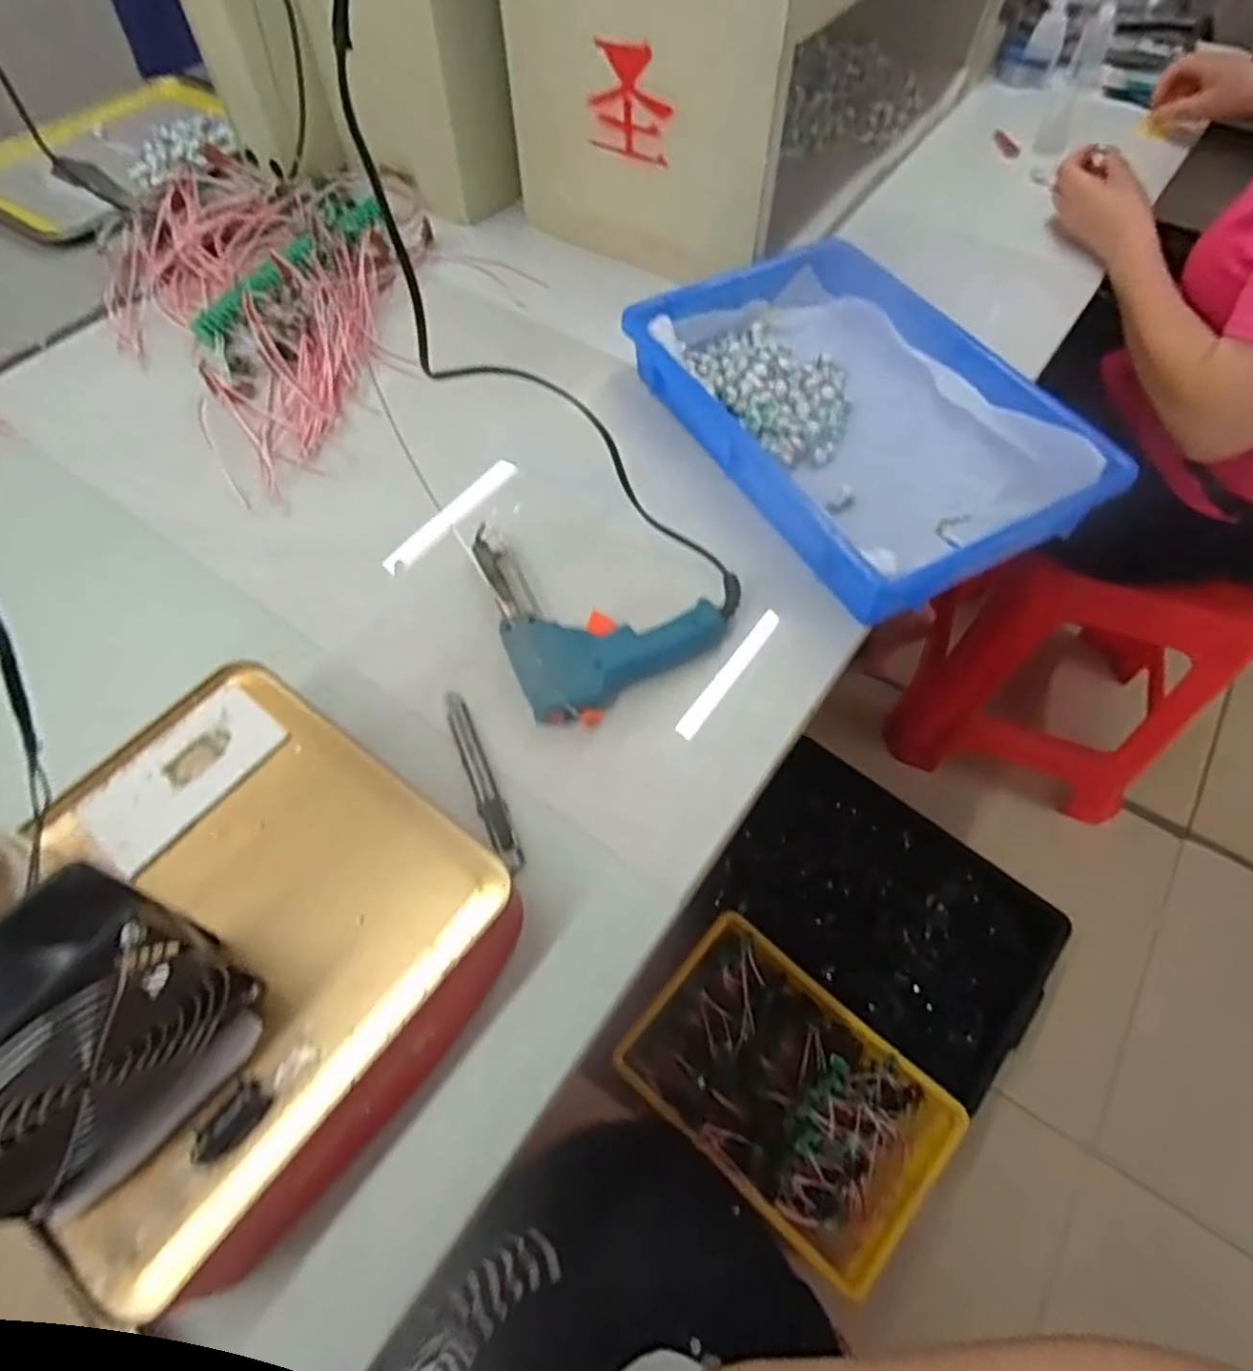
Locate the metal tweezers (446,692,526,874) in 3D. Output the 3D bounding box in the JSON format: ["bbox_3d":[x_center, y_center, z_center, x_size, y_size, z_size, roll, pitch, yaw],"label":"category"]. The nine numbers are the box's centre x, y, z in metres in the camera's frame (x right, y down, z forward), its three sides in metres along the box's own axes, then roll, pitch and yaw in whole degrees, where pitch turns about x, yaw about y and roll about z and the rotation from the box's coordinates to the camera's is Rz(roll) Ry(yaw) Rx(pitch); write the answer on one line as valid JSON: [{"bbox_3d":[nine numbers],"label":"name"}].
[{"bbox_3d":[-0.095,0.058,0.482,0.017,0.006,0.135,-21,61,-12],"label":"metal tweezers"}]

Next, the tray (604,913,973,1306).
[{"bbox_3d":[0.197,0.491,0.906,0.367,0.076,0.232,37,65,20],"label":"tray"}]

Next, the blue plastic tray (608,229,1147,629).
[{"bbox_3d":[0.188,-0.232,0.621,0.239,0.064,0.359,-25,62,-15],"label":"blue plastic tray"}]

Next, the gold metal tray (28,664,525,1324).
[{"bbox_3d":[-0.210,0.139,0.399,0.244,0.067,0.243,31,64,17],"label":"gold metal tray"}]

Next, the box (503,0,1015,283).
[{"bbox_3d":[0.189,-0.716,0.805,0.285,0.296,0.604,34,65,18],"label":"box"}]

